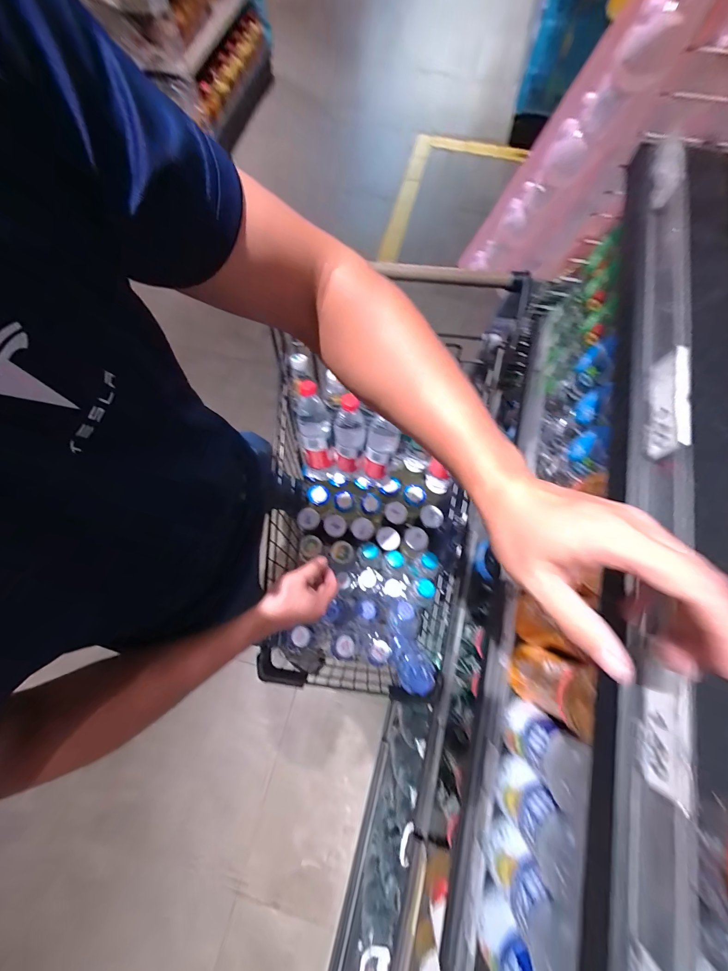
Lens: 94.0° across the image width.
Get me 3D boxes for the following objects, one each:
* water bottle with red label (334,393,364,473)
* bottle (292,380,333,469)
[{"bbox_3d":[-0.032,-0.103,0.717,0.063,0.204,0.066,11,48,4],"label":"water bottle with red label"},{"bbox_3d":[-0.107,-0.126,0.716,0.068,0.071,0.193,-8,118,-1],"label":"bottle"}]

